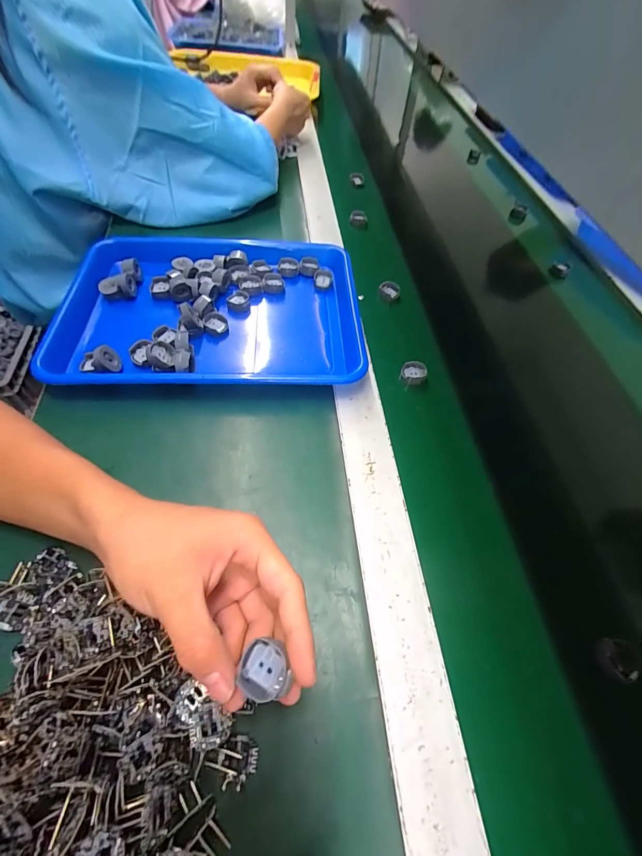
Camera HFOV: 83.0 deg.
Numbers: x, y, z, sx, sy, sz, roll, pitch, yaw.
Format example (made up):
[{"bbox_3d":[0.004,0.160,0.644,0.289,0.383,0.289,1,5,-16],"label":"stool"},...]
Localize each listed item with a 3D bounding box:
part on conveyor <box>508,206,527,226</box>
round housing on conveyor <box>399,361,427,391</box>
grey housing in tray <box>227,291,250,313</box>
[{"bbox_3d":[0.356,-0.383,0.657,0.029,0.025,0.024,28,59,13],"label":"part on conveyor"},{"bbox_3d":[0.107,-0.063,0.424,0.026,0.019,0.029,37,61,18],"label":"round housing on conveyor"},{"bbox_3d":[-0.102,-0.157,0.452,0.026,0.016,0.029,-10,58,-11],"label":"grey housing in tray"}]

